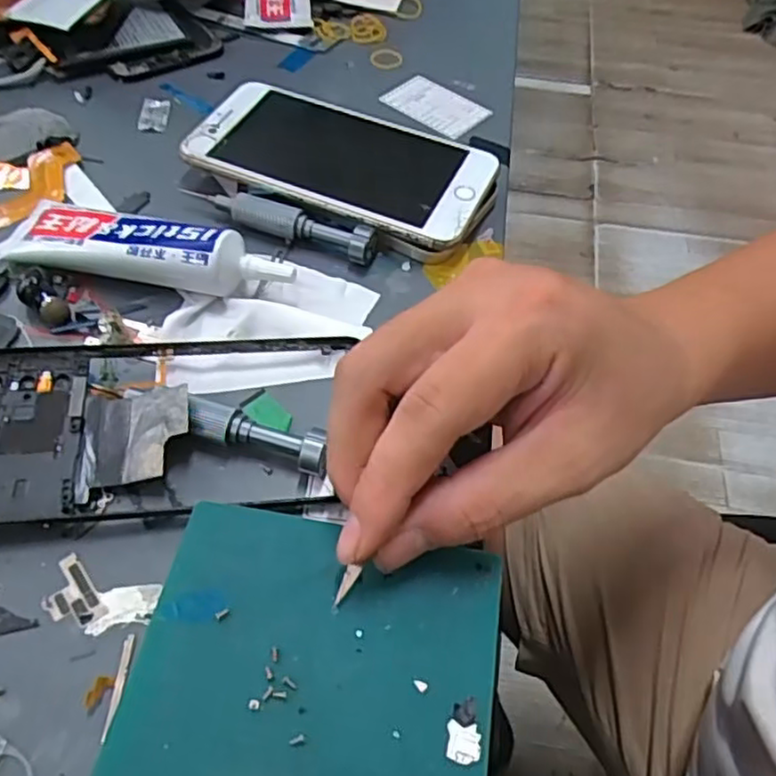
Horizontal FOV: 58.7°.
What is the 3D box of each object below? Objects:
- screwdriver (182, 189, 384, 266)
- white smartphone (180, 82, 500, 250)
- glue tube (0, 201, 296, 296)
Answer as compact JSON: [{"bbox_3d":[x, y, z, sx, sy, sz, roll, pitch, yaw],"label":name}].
[{"bbox_3d":[-0.053,-0.083,0.343,0.100,0.016,0.012,19,54,12],"label":"screwdriver"},{"bbox_3d":[-0.025,-0.121,0.363,0.159,0.009,0.082,26,55,16],"label":"white smartphone"},{"bbox_3d":[-0.110,-0.067,0.320,0.136,0.025,0.037,10,52,5],"label":"glue tube"}]

